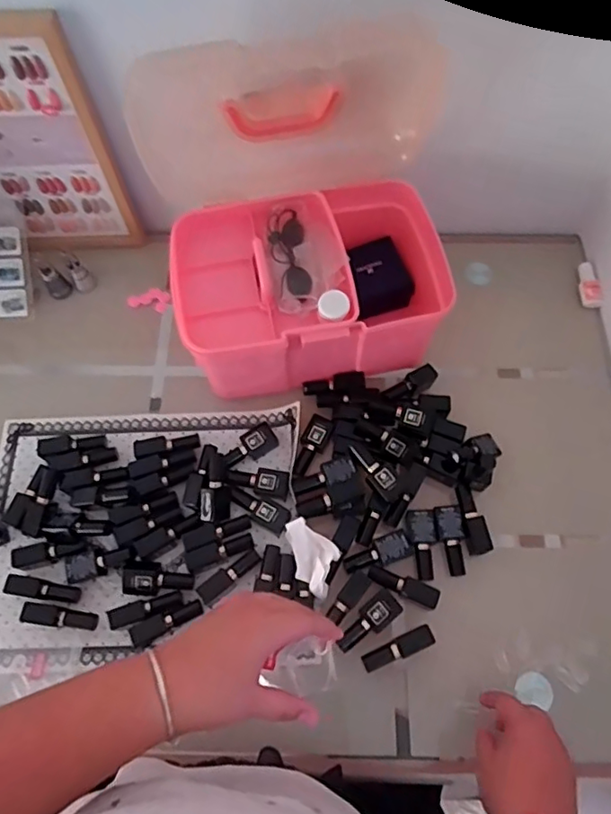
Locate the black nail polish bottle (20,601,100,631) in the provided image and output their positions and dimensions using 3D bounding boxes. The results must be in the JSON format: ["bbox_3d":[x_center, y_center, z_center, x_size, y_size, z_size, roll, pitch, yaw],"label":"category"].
[{"bbox_3d":[-0.268,0.230,0.620,0.079,0.011,0.021,12,69,-8],"label":"black nail polish bottle"}]

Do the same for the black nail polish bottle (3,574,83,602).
[{"bbox_3d":[-0.292,0.204,0.629,0.078,0.018,0.021,10,69,5],"label":"black nail polish bottle"}]

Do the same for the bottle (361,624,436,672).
[{"bbox_3d":[0.099,0.257,0.601,0.079,0.017,0.021,-23,70,-7],"label":"bottle"}]

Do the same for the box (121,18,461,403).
[{"bbox_3d":[0.000,-0.202,0.644,0.314,0.302,0.265,-10,69,-3],"label":"box"}]

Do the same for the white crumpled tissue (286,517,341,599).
[{"bbox_3d":[0.004,0.165,0.624,0.077,0.037,0.050,39,74,15],"label":"white crumpled tissue"}]

